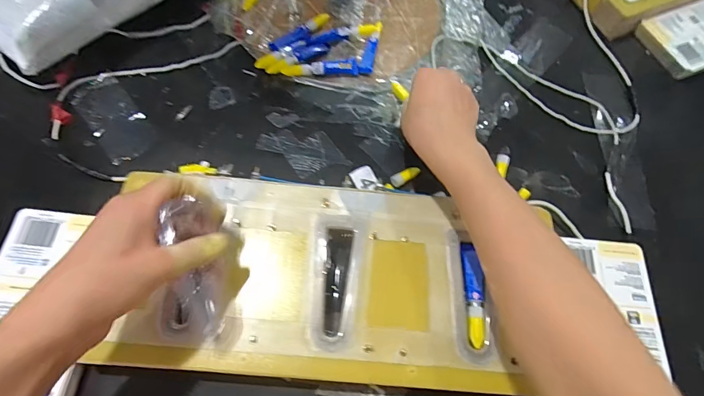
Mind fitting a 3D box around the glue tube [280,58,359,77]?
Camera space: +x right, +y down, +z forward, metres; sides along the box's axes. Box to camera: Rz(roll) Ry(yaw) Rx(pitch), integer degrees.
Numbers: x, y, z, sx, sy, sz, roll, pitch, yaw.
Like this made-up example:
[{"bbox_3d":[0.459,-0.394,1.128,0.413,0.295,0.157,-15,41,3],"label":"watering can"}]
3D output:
[{"bbox_3d":[-0.037,-0.151,0.466,0.088,0.011,0.016,-3,66,-5],"label":"glue tube"}]

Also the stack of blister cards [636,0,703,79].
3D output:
[{"bbox_3d":[0.486,-0.224,0.531,0.189,0.018,0.095,-22,69,-13],"label":"stack of blister cards"}]

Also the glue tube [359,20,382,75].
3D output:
[{"bbox_3d":[0.024,-0.187,0.487,0.016,0.011,0.087,11,66,2],"label":"glue tube"}]

